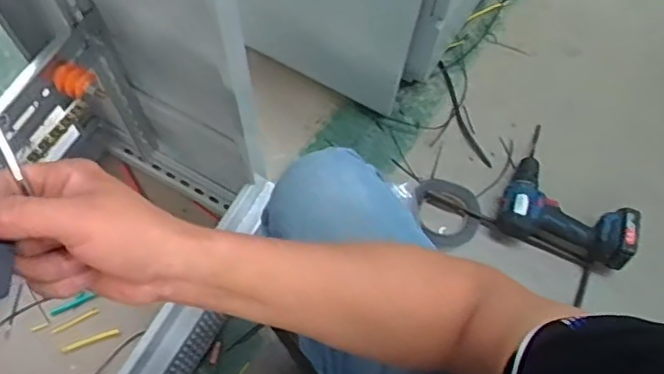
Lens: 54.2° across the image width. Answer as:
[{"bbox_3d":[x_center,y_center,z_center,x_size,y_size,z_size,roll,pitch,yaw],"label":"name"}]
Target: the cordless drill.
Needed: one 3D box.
[{"bbox_3d":[0.426,0.002,1.142,0.226,0.078,0.212,19,67,5],"label":"cordless drill"}]

